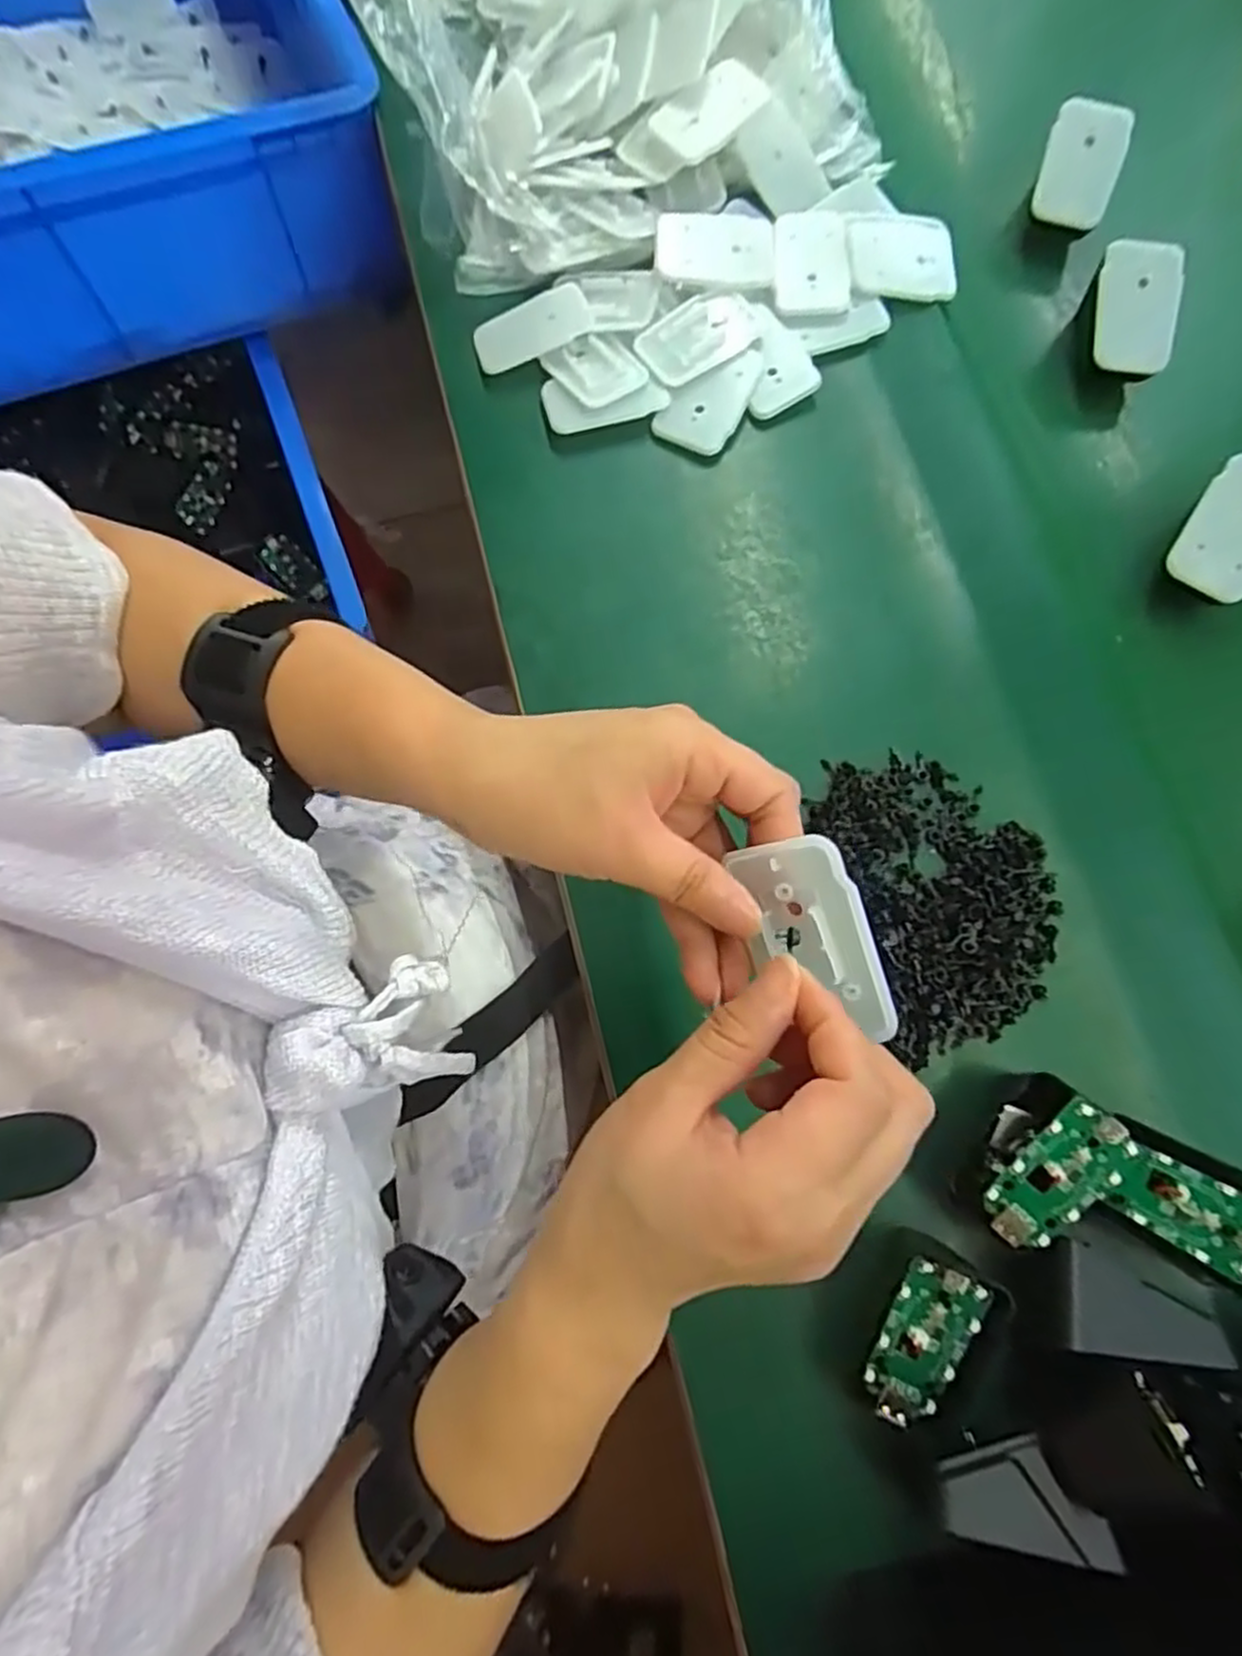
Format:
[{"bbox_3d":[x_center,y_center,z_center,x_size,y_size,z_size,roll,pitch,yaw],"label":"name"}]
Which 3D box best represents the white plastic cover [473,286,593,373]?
[{"bbox_3d":[-0.053,-0.296,0.440,0.070,0.004,0.039,-21,76,5],"label":"white plastic cover"}]

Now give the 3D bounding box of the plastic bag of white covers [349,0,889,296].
[{"bbox_3d":[-0.032,-0.521,0.427,0.251,0.132,0.346,-25,77,-7],"label":"plastic bag of white covers"}]

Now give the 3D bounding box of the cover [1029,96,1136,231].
[{"bbox_3d":[0.269,-0.388,0.434,0.043,0.009,0.058,19,116,16],"label":"cover"}]

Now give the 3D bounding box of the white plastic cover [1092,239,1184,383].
[{"bbox_3d":[0.283,-0.285,0.407,0.044,0.012,0.064,6,99,2],"label":"white plastic cover"}]

